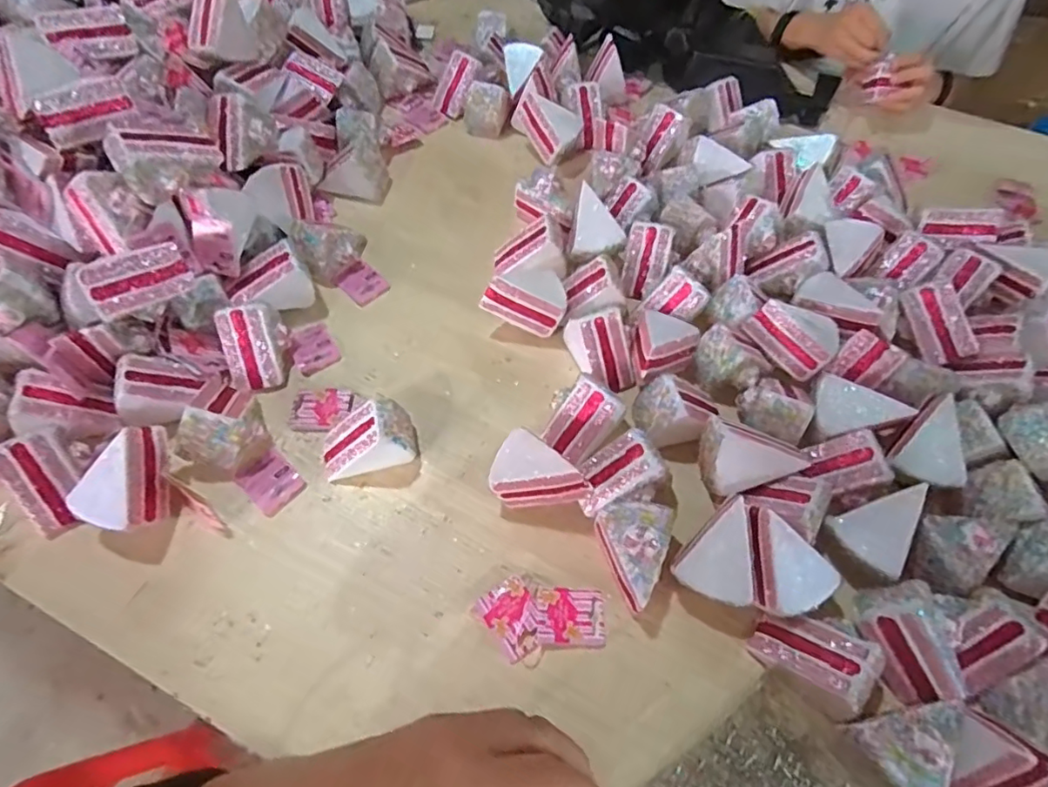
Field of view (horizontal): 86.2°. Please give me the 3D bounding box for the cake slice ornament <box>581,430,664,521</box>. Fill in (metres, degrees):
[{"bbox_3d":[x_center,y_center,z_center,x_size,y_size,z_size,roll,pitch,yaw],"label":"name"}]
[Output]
[{"bbox_3d":[0.091,0.076,0.526,0.081,0.052,0.062,-22,63,-15],"label":"cake slice ornament"}]

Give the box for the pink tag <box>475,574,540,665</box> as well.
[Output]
[{"bbox_3d":[-0.009,0.195,0.488,0.044,0.008,0.060,-31,66,-19],"label":"pink tag"}]

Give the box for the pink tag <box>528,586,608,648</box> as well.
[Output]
[{"bbox_3d":[0.040,0.194,0.487,0.067,0.009,0.046,3,60,-1],"label":"pink tag"}]

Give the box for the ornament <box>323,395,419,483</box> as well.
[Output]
[{"bbox_3d":[-0.153,0.044,0.542,0.090,0.062,0.053,-12,61,-10],"label":"ornament"}]

